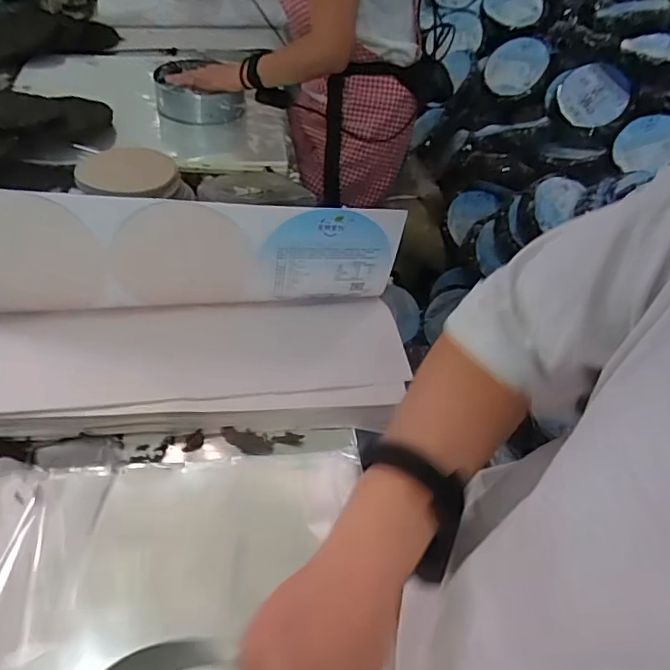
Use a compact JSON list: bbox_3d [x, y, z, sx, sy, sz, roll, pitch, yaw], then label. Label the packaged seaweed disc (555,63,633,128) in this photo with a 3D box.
[{"bbox_3d":[0.536,-0.494,1.145,0.130,0.021,0.132,-5,77,20],"label":"packaged seaweed disc"}]

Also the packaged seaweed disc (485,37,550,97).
[{"bbox_3d":[0.425,-0.630,1.300,0.134,0.020,0.147,-8,69,21],"label":"packaged seaweed disc"}]

